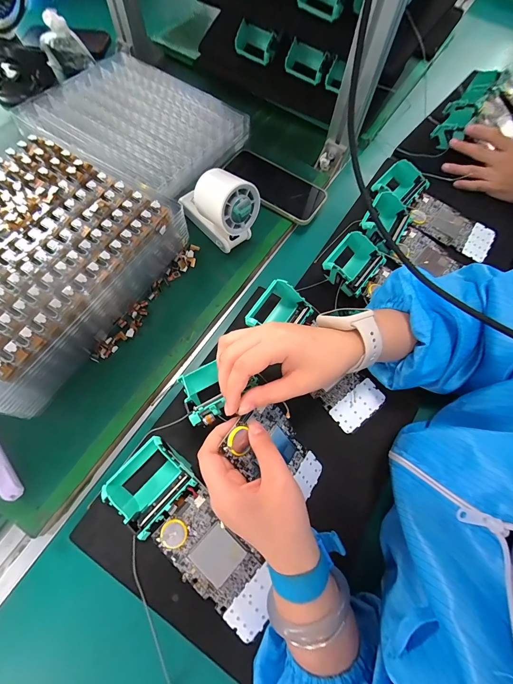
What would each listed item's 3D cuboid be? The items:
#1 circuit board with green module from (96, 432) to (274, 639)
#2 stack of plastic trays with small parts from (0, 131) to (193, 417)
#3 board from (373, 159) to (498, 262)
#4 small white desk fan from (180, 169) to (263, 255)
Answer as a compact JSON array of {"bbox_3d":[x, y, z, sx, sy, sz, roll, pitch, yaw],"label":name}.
[{"bbox_3d":[-0.057,0.186,0.287,0.074,0.041,0.196,-41,86,-20],"label":"circuit board with green module"},{"bbox_3d":[-0.254,-0.095,0.338,0.236,0.075,0.288,25,65,9],"label":"stack of plastic trays with small parts"},{"bbox_3d":[0.266,-0.192,0.445,0.188,0.041,0.071,41,69,2],"label":"board"},{"bbox_3d":[-0.054,-0.173,0.381,0.108,0.087,0.062,42,69,16],"label":"small white desk fan"}]

